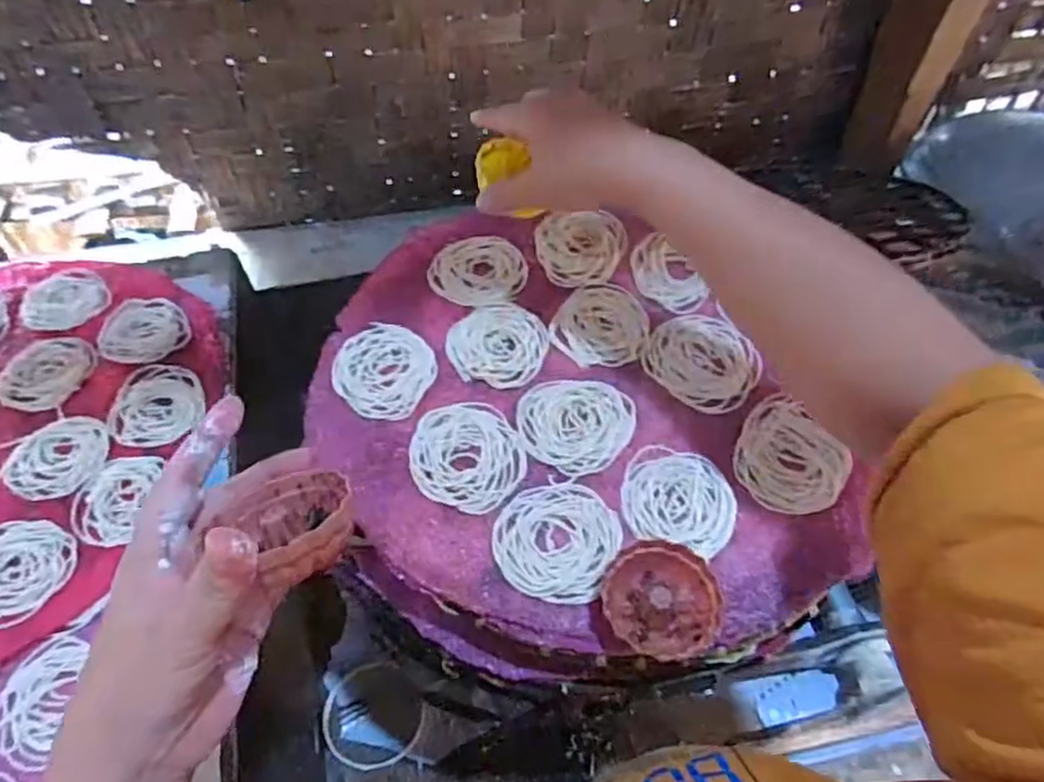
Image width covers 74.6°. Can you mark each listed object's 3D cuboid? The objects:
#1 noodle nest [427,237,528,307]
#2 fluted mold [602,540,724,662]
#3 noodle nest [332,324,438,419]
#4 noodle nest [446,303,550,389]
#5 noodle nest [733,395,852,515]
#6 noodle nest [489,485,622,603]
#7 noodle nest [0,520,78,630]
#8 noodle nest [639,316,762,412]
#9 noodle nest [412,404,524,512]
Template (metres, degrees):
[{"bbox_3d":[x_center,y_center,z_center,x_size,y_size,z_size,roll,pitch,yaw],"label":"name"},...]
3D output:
[{"bbox_3d":[-0.032,-0.090,0.501,0.069,0.004,0.064,0,55,-1],"label":"noodle nest"},{"bbox_3d":[0.074,0.110,0.359,0.056,0.018,0.060,0,55,-1],"label":"fluted mold"},{"bbox_3d":[-0.090,-0.015,0.447,0.069,0.004,0.066,0,55,-1],"label":"noodle nest"},{"bbox_3d":[-0.016,-0.034,0.463,0.065,0.004,0.067,0,55,-1],"label":"noodle nest"},{"bbox_3d":[0.164,0.037,0.418,0.061,0.014,0.072,13,56,8],"label":"noodle nest"},{"bbox_3d":[0.019,0.083,0.387,0.066,0.004,0.066,0,55,-1],"label":"noodle nest"},{"bbox_3d":[-0.332,0.115,0.443,0.070,0.005,0.069,28,59,17],"label":"noodle nest"},{"bbox_3d":[0.120,-0.021,0.459,0.065,0.009,0.076,-37,64,-23],"label":"noodle nest"},{"bbox_3d":[-0.033,0.039,0.414,0.065,0.005,0.072,-16,57,-11],"label":"noodle nest"}]

